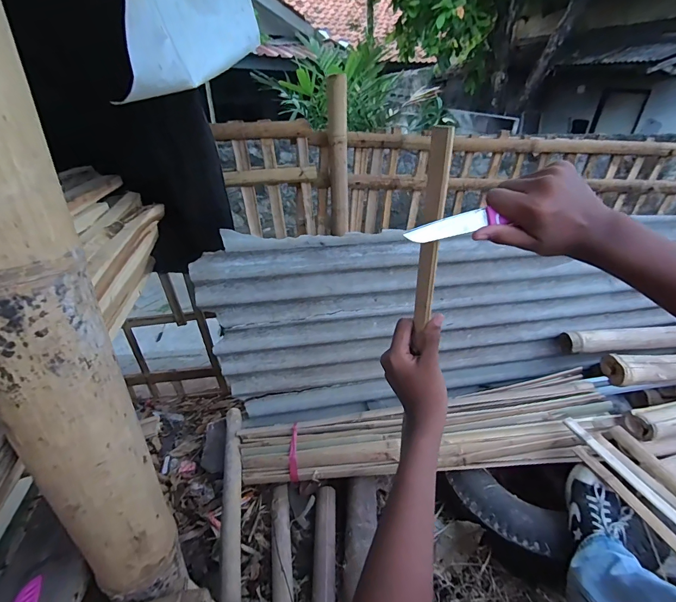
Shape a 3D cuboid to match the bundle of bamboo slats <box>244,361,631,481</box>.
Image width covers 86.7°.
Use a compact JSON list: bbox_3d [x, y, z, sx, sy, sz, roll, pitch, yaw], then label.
[{"bbox_3d":[0.238,0.369,0.975,1.024,0.078,0.221,-12,57,2],"label":"bundle of bamboo slats"}]

